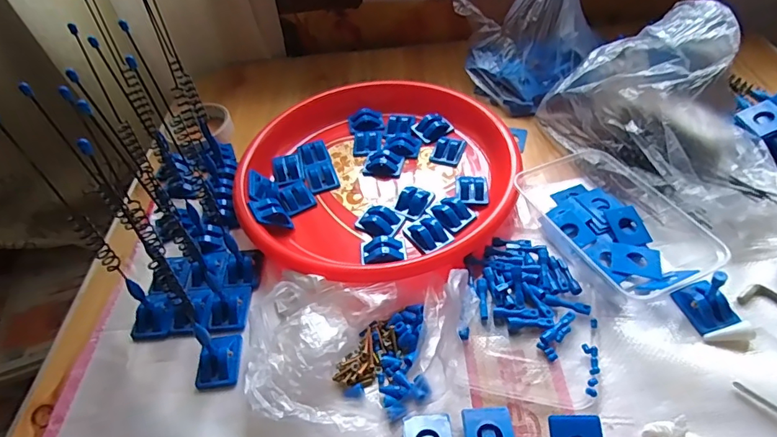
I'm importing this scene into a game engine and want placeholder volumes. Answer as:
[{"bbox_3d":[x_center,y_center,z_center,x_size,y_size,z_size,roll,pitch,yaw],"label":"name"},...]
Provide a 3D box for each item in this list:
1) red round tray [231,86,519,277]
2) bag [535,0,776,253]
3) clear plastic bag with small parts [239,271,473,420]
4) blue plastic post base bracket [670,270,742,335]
[{"bbox_3d":[-0.015,-0.050,0.515,0.279,0.039,0.273,-3,48,4],"label":"red round tray"},{"bbox_3d":[0.289,-0.112,0.467,0.139,0.133,0.248,-31,52,-20],"label":"bag"},{"bbox_3d":[-0.029,0.094,0.370,0.174,0.062,0.119,1,48,8],"label":"clear plastic bag with small parts"},{"bbox_3d":[0.258,0.062,0.375,0.032,0.044,0.039,-14,48,-6],"label":"blue plastic post base bracket"}]

